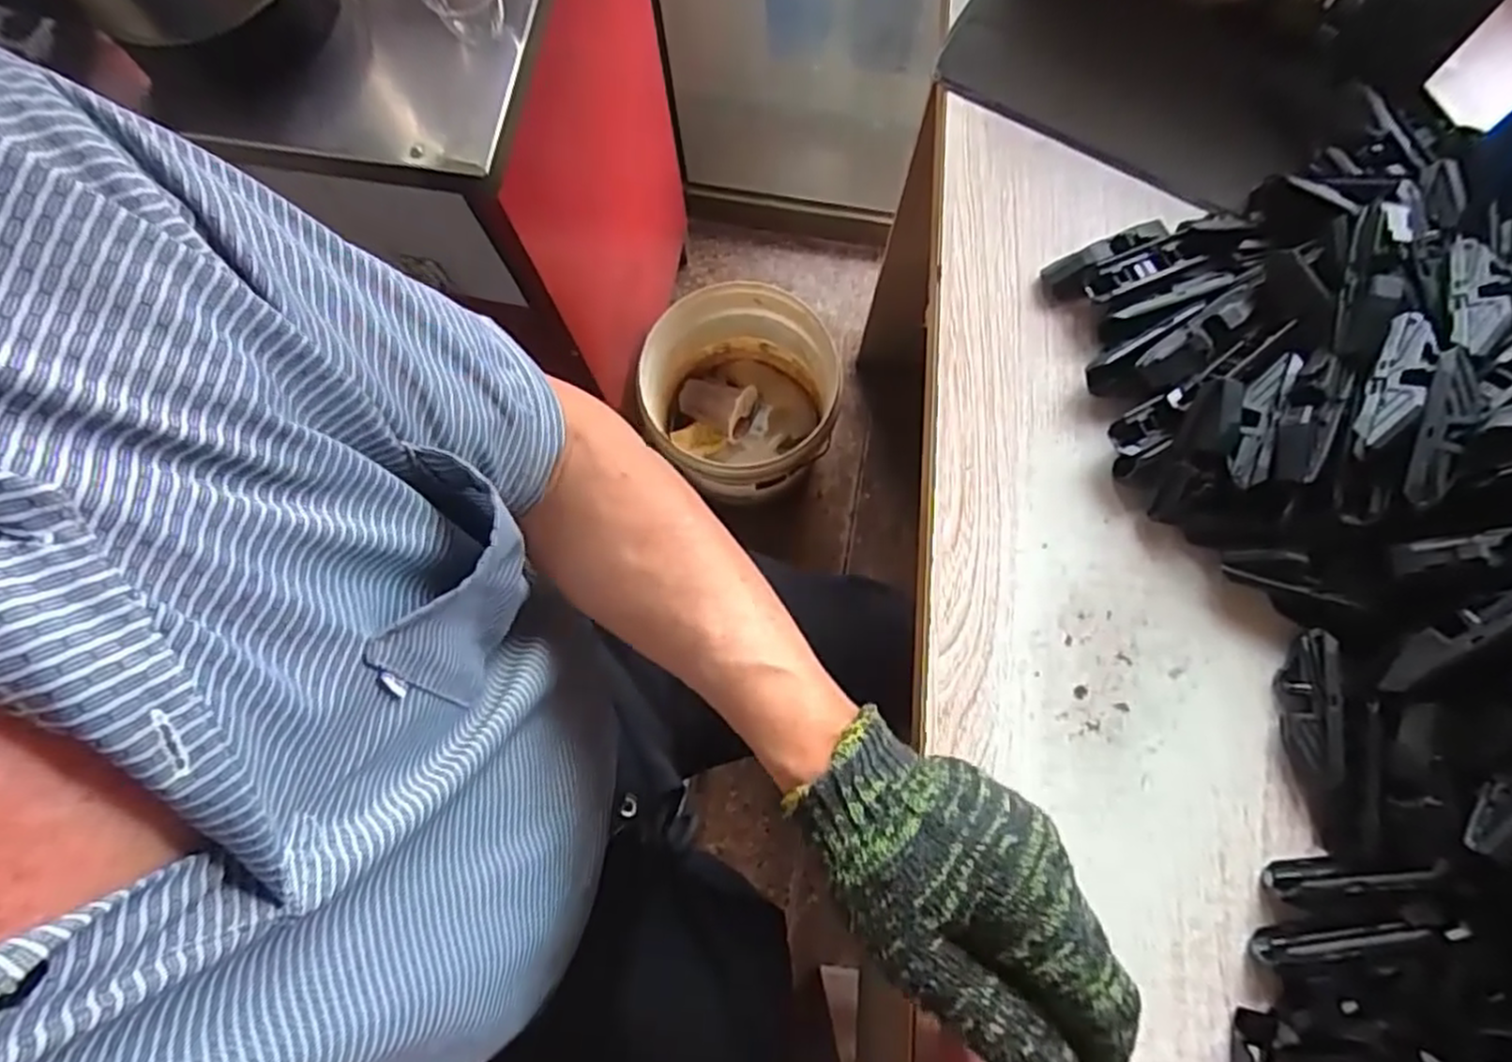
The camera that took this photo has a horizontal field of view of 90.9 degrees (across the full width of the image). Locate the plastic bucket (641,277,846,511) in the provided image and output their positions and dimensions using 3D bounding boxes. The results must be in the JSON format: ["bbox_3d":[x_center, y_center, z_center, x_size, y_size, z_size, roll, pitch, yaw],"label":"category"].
[{"bbox_3d":[-0.017,-0.181,1.061,0.255,0.228,0.241,0,77,1],"label":"plastic bucket"}]

